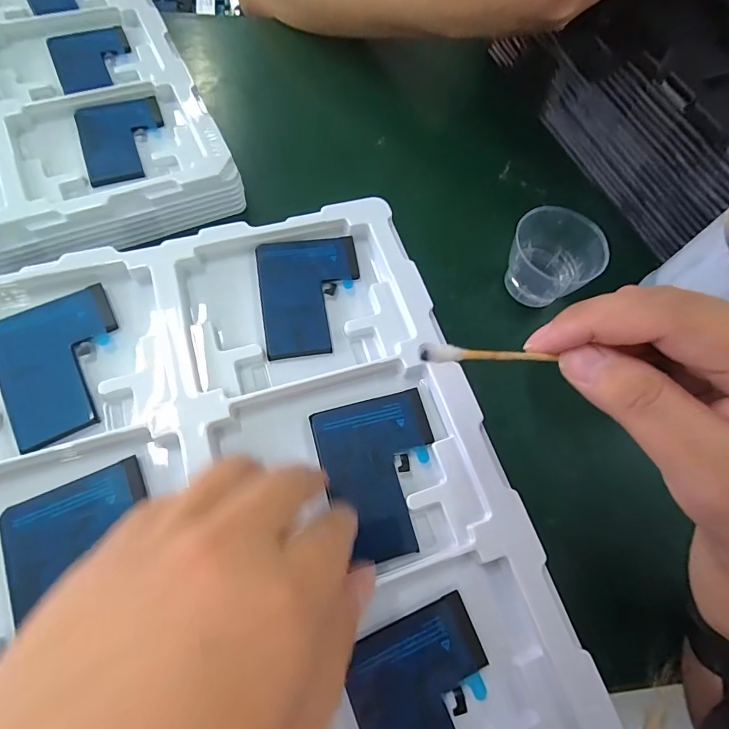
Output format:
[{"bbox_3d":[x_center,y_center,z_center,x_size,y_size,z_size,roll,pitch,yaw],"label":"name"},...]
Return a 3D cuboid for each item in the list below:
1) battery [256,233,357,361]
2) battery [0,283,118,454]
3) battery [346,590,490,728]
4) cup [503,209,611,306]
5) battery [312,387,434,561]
[{"bbox_3d":[-0.031,-0.042,0.254,0.059,0.004,0.078,-7,68,-9],"label":"battery"},{"bbox_3d":[-0.155,-0.002,0.224,0.058,0.008,0.075,-25,72,-16],"label":"battery"},{"bbox_3d":[0.030,0.145,0.175,0.058,0.005,0.077,-19,71,-14],"label":"battery"},{"bbox_3d":[0.142,-0.085,0.329,0.057,0.050,0.066,10,66,-2],"label":"cup"},{"bbox_3d":[0.010,0.053,0.214,0.058,0.005,0.075,-13,69,-12],"label":"battery"}]

